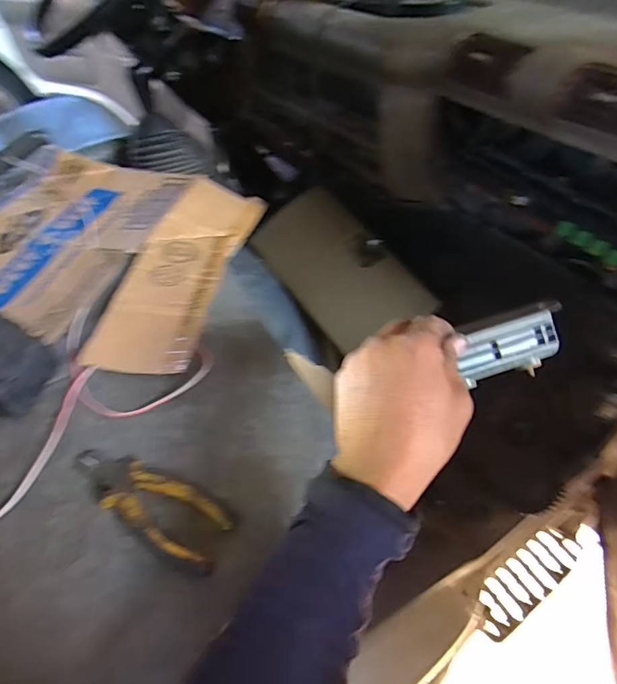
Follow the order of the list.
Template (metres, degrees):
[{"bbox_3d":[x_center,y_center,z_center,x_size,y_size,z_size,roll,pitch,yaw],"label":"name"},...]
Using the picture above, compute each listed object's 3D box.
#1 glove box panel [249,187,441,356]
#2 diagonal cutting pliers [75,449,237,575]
[{"bbox_3d":[0.054,-0.131,0.827,0.181,0.021,0.322,-42,79,6],"label":"glove box panel"},{"bbox_3d":[-0.136,0.129,0.370,0.163,0.019,0.052,23,56,23],"label":"diagonal cutting pliers"}]

